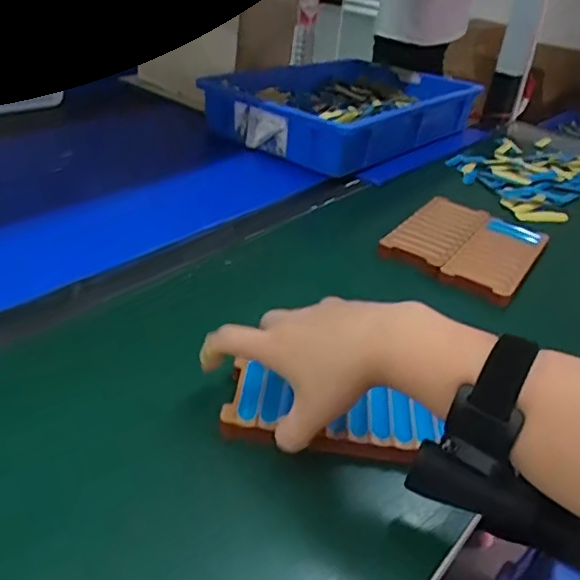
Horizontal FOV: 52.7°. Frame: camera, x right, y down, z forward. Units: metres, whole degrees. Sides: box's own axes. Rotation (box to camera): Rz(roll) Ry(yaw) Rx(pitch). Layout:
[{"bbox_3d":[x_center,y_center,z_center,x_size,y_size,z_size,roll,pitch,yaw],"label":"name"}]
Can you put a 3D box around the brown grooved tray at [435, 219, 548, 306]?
[{"bbox_3d":[0.229,-0.039,0.644,0.072,0.011,0.185,24,37,26],"label":"brown grooved tray"}]

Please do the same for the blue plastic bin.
[{"bbox_3d":[0.089,-0.287,0.937,0.286,0.085,0.422,30,39,32],"label":"blue plastic bin"}]

